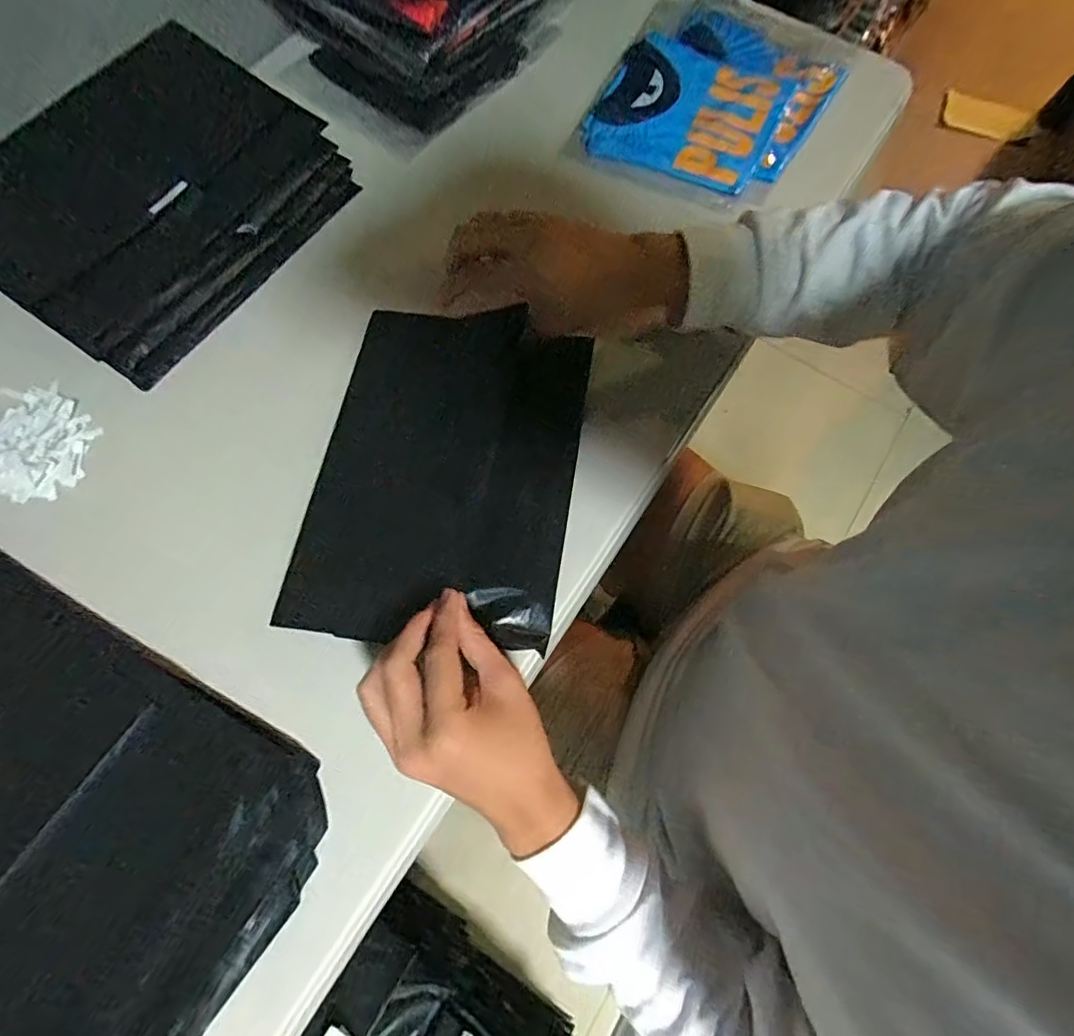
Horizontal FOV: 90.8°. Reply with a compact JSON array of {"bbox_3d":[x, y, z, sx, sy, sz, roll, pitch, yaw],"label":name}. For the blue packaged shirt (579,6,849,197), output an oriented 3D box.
[{"bbox_3d":[0.178,-0.429,0.547,0.200,0.024,0.226,31,74,9],"label":"blue packaged shirt"}]

